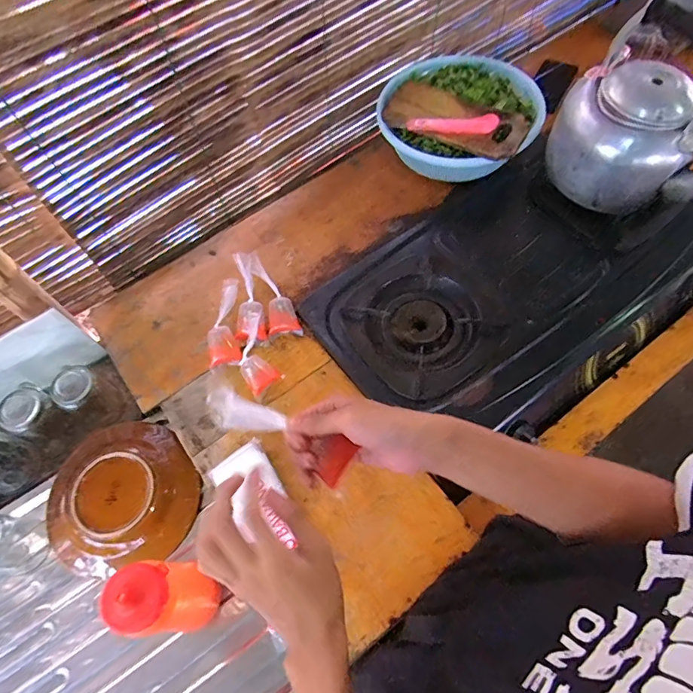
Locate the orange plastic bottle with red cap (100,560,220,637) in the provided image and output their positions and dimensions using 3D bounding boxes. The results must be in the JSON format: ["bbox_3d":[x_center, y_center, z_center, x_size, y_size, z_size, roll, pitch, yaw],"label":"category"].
[{"bbox_3d":[-0.194,0.274,0.513,0.057,0.176,0.068,-1,63,3],"label":"orange plastic bottle with red cap"}]

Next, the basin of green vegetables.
[{"bbox_3d":[0.207,-0.413,0.838,0.276,0.093,0.266,-1,63,3],"label":"basin of green vegetables"}]

